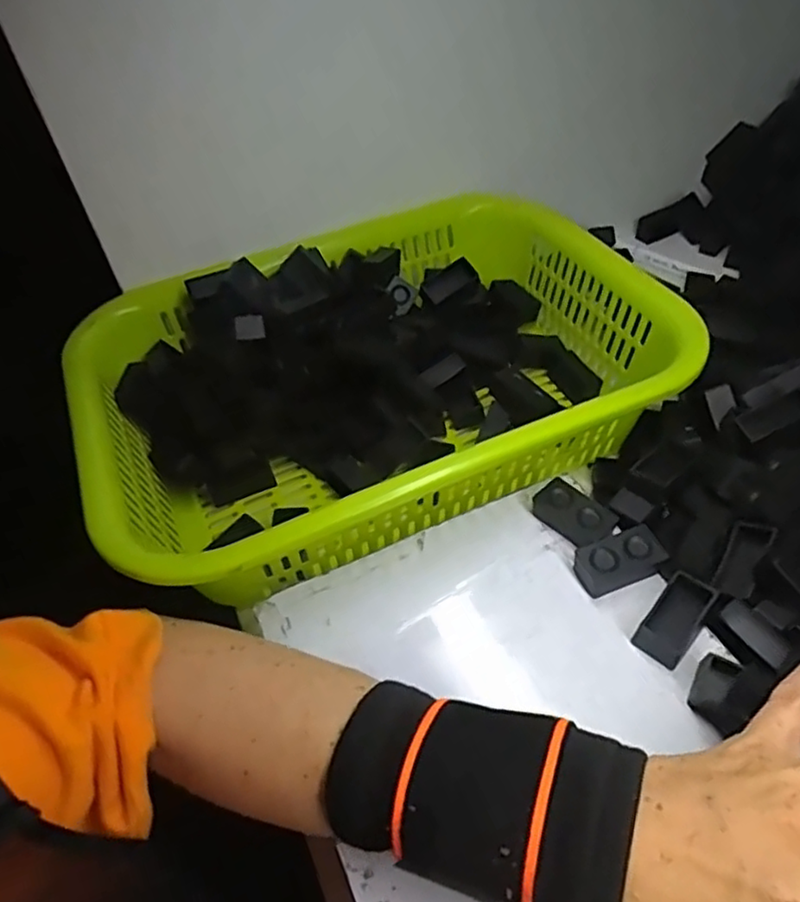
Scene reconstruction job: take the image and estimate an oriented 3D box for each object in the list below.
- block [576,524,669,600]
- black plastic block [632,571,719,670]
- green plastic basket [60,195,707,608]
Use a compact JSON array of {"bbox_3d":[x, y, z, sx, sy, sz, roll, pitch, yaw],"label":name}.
[{"bbox_3d":[0.113,0.057,0.338,0.043,0.016,0.024,-20,48,-12],"label":"block"},{"bbox_3d":[0.133,0.081,0.313,0.022,0.010,0.044,33,76,31],"label":"black plastic block"},{"bbox_3d":[-0.016,-0.047,0.438,0.353,0.088,0.264,-23,49,-14],"label":"green plastic basket"}]

